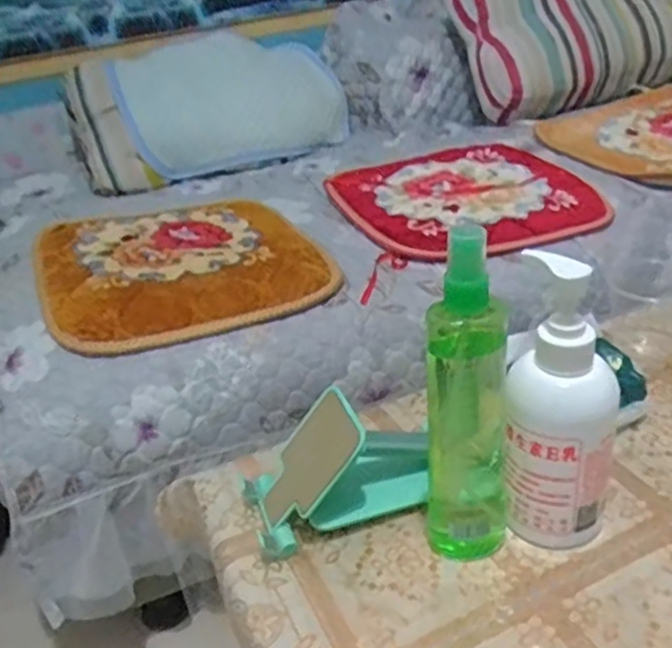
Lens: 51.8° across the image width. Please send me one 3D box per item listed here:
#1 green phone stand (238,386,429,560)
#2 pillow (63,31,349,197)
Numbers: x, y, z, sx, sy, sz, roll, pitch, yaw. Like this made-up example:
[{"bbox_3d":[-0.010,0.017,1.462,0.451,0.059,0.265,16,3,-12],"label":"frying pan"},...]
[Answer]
[{"bbox_3d":[0.002,0.091,0.455,0.123,0.073,0.063,-14,32,-13],"label":"green phone stand"},{"bbox_3d":[-0.266,-0.467,1.476,0.577,0.211,0.335,-25,35,-27],"label":"pillow"}]

